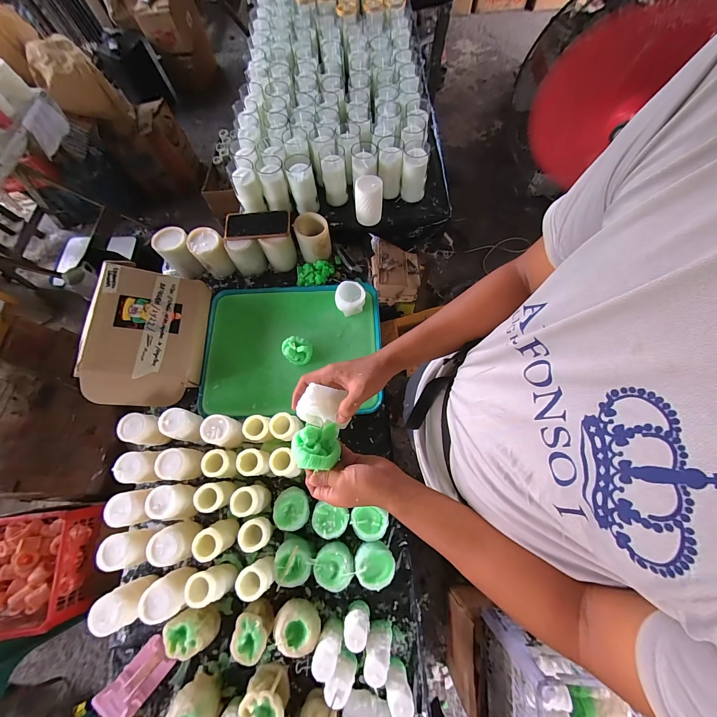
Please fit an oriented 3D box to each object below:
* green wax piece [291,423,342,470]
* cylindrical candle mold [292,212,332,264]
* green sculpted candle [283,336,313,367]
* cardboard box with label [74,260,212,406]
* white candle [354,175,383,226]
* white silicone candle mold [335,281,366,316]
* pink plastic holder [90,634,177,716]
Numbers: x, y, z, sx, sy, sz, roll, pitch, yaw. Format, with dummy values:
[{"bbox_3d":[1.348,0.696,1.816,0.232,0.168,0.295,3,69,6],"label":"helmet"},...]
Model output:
[{"bbox_3d":[-0.061,0.125,0.438,0.064,0.038,0.059,-9,71,-1],"label":"green wax piece"},{"bbox_3d":[-0.121,-0.318,0.827,0.081,0.101,0.085,-1,71,1],"label":"cylindrical candle mold"},{"bbox_3d":[-0.145,-0.021,0.741,0.065,0.051,0.059,-32,73,-9],"label":"green sculpted candle"},{"bbox_3d":[-0.473,-0.055,0.700,0.219,0.025,0.314,9,70,-29],"label":"cardboard box with label"},{"bbox_3d":[0.027,-0.417,0.812,0.071,0.090,0.077,-2,71,1],"label":"white candle"},{"bbox_3d":[-0.020,-0.148,0.776,0.076,0.070,0.062,-16,71,-4],"label":"white silicone candle mold"},{"bbox_3d":[-0.391,0.564,0.544,0.068,0.091,0.093,37,76,13],"label":"pink plastic holder"}]

